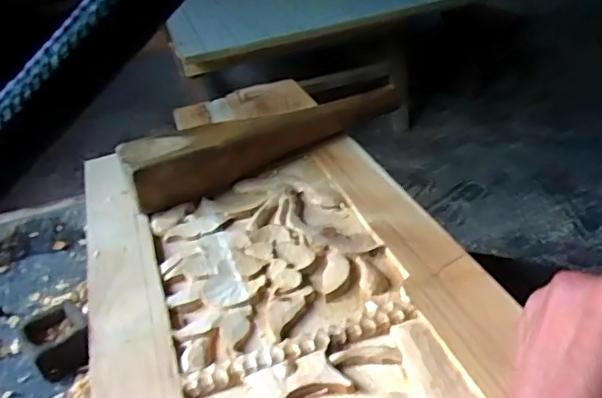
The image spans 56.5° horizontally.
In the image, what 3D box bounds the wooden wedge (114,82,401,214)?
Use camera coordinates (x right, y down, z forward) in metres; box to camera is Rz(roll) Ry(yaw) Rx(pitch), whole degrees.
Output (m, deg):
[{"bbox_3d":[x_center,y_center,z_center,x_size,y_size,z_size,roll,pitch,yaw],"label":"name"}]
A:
[{"bbox_3d":[-0.028,-0.060,0.525,0.272,0.048,0.055,-23,36,-22],"label":"wooden wedge"}]

